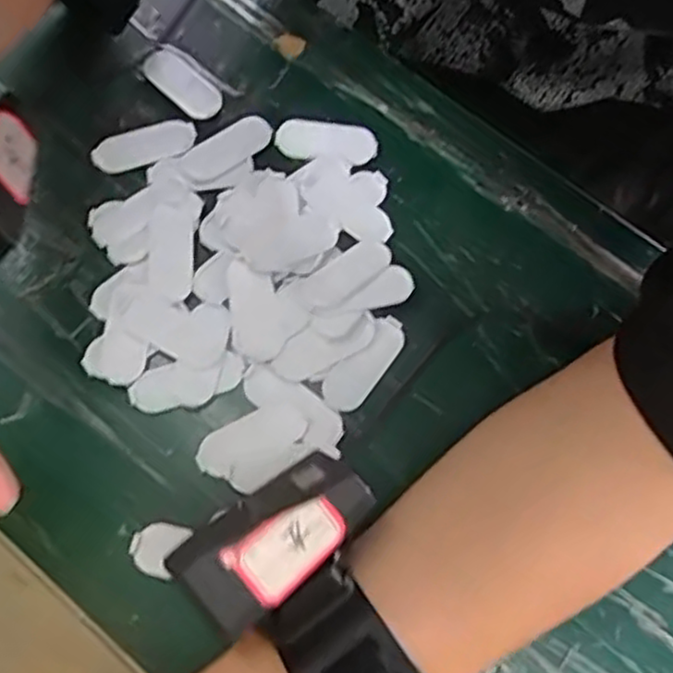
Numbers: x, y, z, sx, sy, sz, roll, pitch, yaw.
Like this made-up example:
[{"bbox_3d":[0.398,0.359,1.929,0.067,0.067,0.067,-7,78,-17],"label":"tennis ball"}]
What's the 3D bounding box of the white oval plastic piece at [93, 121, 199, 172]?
[{"bbox_3d":[-0.095,-0.095,0.356,0.050,0.004,0.018,-19,73,-8],"label":"white oval plastic piece"}]

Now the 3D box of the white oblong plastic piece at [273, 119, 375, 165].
[{"bbox_3d":[-0.005,-0.098,0.361,0.050,0.006,0.021,4,71,-1],"label":"white oblong plastic piece"}]

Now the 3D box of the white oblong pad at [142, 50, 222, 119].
[{"bbox_3d":[-0.078,-0.131,0.369,0.045,0.006,0.020,40,74,11],"label":"white oblong pad"}]

